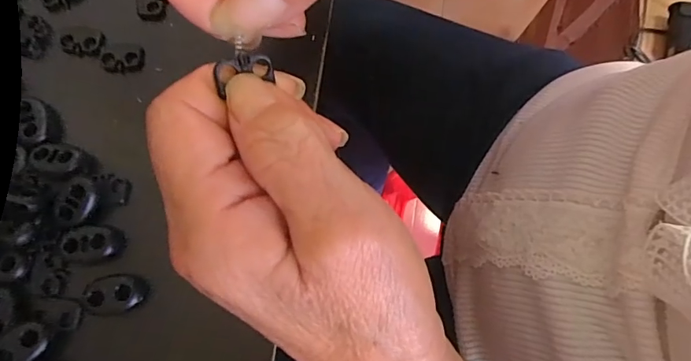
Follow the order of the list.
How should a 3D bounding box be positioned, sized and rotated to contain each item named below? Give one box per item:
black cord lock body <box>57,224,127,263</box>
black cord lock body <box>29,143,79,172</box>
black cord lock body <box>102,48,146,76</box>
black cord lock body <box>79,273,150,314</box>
[{"bbox_3d":[-0.102,0.025,0.178,0.023,0.006,0.014,-6,78,-3],"label":"black cord lock body"},{"bbox_3d":[-0.119,-0.009,0.183,0.019,0.005,0.012,8,78,0],"label":"black cord lock body"},{"bbox_3d":[-0.100,-0.053,0.199,0.019,0.004,0.009,-9,78,-3],"label":"black cord lock body"},{"bbox_3d":[-0.090,0.044,0.173,0.021,0.007,0.015,-1,78,-2],"label":"black cord lock body"}]

